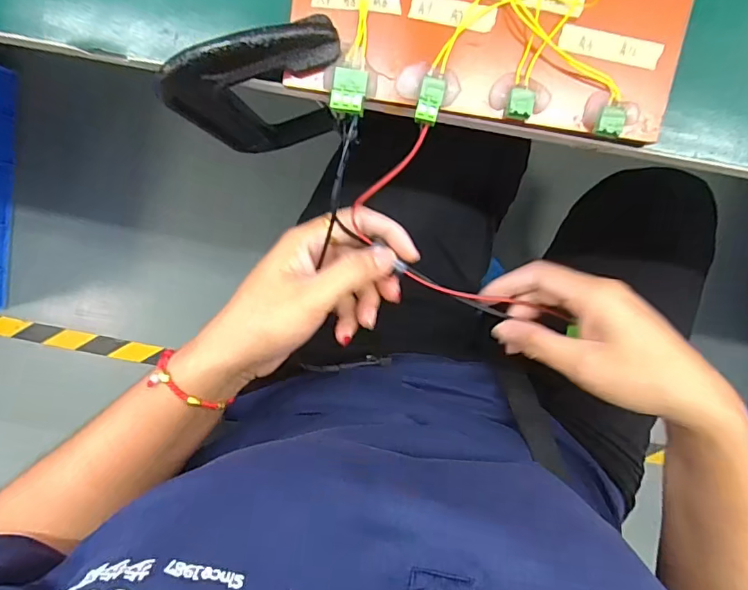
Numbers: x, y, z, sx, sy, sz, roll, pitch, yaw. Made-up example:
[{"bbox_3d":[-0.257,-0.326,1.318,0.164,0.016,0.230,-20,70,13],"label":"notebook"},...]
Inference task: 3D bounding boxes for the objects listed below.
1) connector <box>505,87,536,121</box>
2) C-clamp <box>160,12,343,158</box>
[{"bbox_3d":[0.074,-0.096,0.244,0.013,0.005,0.016,11,99,2],"label":"connector"},{"bbox_3d":[-0.062,-0.121,0.302,0.096,0.160,0.022,-15,97,5],"label":"C-clamp"}]

